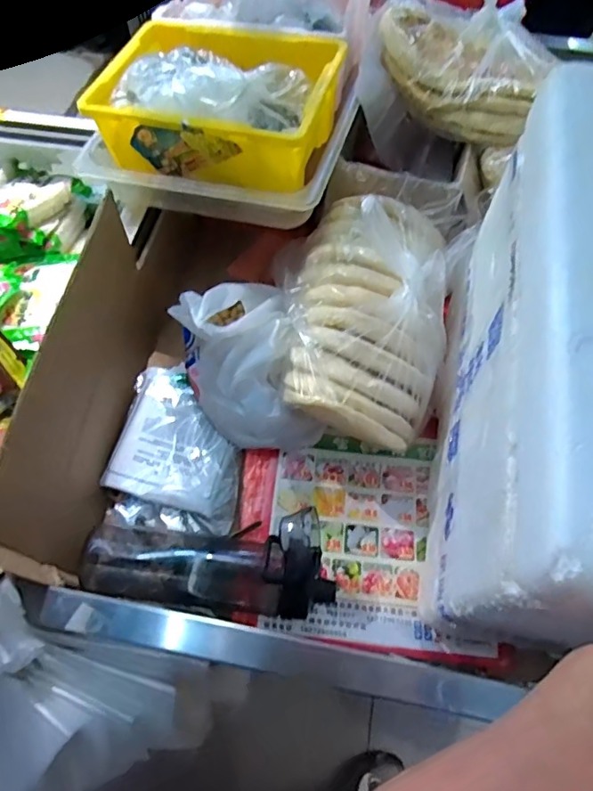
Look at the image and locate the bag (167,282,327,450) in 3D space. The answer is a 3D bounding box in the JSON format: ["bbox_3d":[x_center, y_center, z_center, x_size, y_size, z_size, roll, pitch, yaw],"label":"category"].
[{"bbox_3d":[-0.057,-0.039,0.627,0.139,0.136,0.207,-19,64,-11],"label":"bag"}]

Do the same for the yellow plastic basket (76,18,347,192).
[{"bbox_3d":[-0.104,-0.367,0.652,0.286,0.091,0.234,13,62,6],"label":"yellow plastic basket"}]

